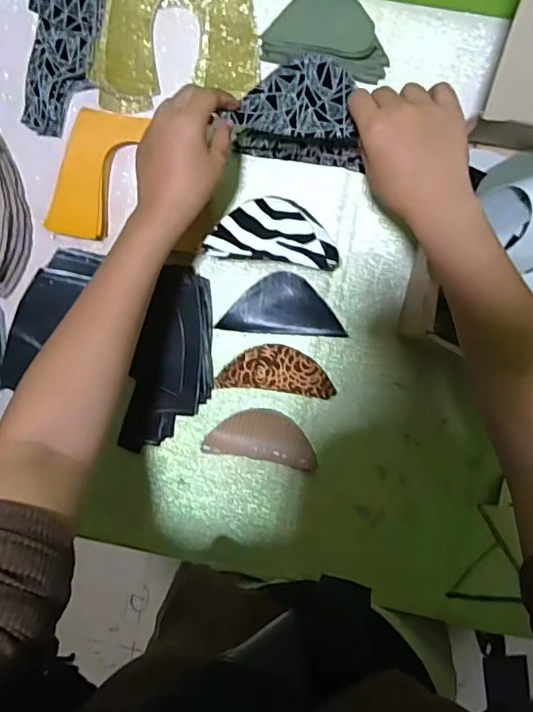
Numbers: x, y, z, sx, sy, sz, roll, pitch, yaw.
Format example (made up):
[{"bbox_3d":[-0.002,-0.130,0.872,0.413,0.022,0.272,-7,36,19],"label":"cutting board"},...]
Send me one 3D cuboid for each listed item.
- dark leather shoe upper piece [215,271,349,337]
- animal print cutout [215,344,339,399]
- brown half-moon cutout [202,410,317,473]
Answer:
[{"bbox_3d":[0.016,-0.054,0.542,0.123,0.007,0.061,3,93,2],"label":"dark leather shoe upper piece"},{"bbox_3d":[0.010,0.014,0.541,0.115,0.015,0.048,5,93,2],"label":"animal print cutout"},{"bbox_3d":[-0.003,0.084,0.552,0.116,0.005,0.054,10,93,1],"label":"brown half-moon cutout"}]

